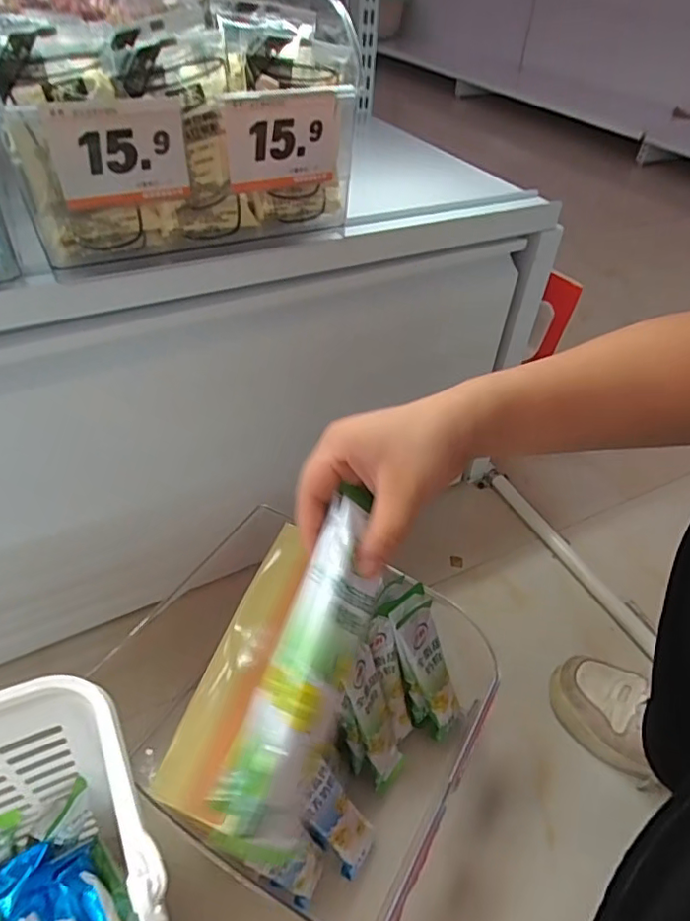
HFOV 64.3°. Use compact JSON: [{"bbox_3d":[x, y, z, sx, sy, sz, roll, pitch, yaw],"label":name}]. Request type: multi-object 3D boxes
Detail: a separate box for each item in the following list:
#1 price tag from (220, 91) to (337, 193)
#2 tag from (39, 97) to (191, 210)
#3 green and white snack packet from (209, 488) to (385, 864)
[{"bbox_3d":[-0.043,-0.225,0.388,0.082,0.058,0.008,-19,49,-18],"label":"price tag"},{"bbox_3d":[-0.140,-0.193,0.347,0.080,0.056,0.008,-18,48,-22],"label":"tag"},{"bbox_3d":[-0.016,0.095,0.269,0.040,0.023,0.167,14,66,10],"label":"green and white snack packet"}]

